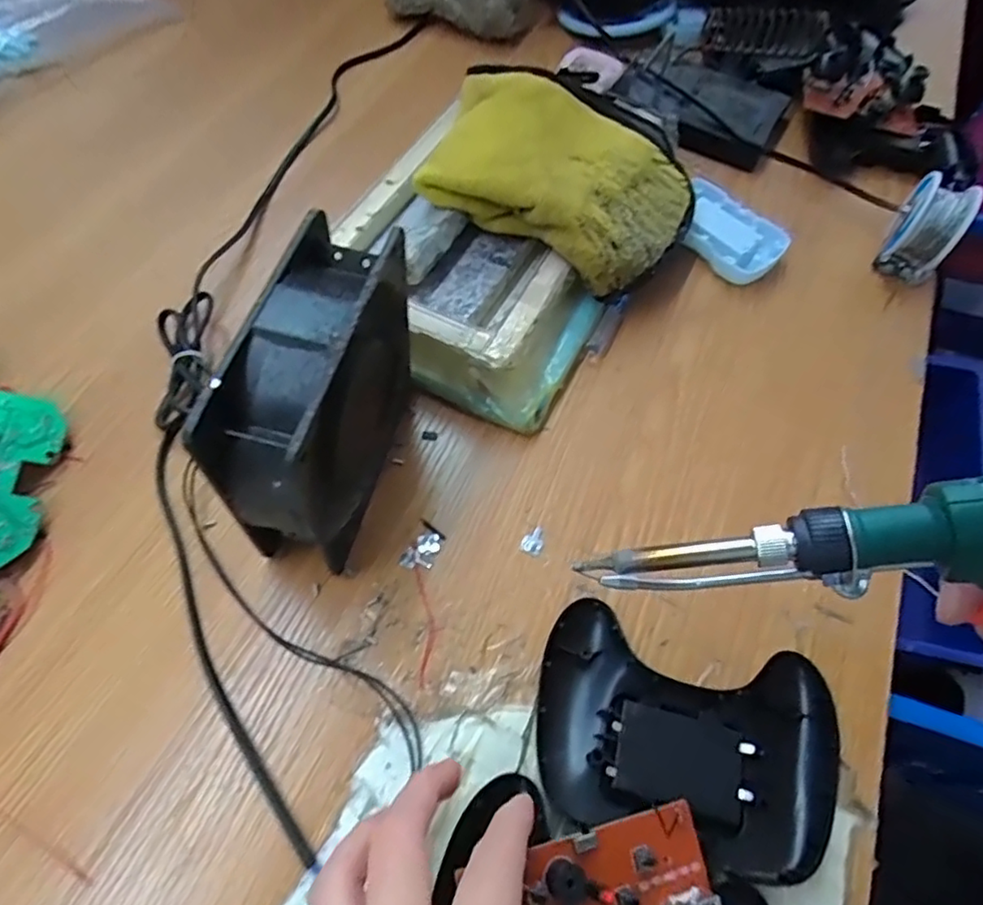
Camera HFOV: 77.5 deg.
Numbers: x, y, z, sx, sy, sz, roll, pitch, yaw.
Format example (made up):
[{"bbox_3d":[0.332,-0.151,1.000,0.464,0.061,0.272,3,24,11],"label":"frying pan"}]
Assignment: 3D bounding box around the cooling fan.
[{"bbox_3d":[-0.070,-0.018,0.272,0.045,0.122,0.125,15,61,5],"label":"cooling fan"}]

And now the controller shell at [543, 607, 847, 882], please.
[{"bbox_3d":[0.081,0.120,0.262,0.122,0.021,0.084,15,61,5],"label":"controller shell"}]

